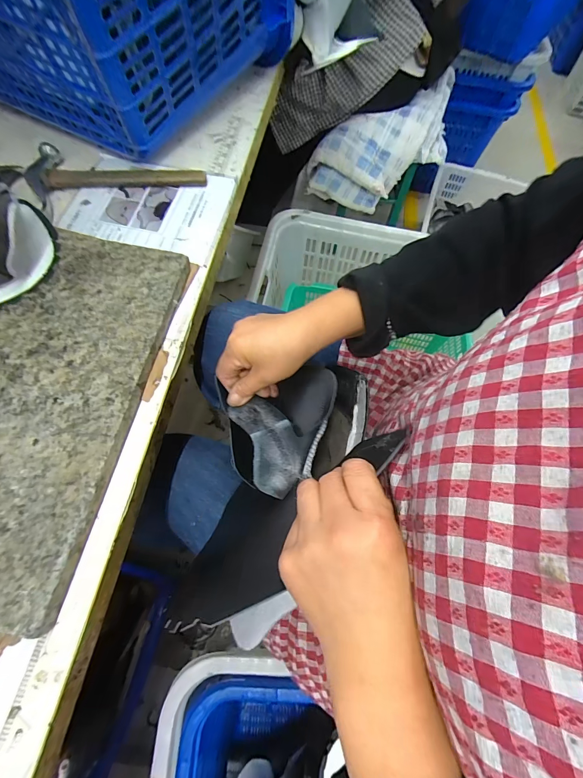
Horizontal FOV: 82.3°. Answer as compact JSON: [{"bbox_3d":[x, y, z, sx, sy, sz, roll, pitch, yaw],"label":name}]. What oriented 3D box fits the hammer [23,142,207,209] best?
[{"bbox_3d":[-0.252,-0.323,0.490,0.234,0.030,0.097,-13,68,-8],"label":"hammer"}]

